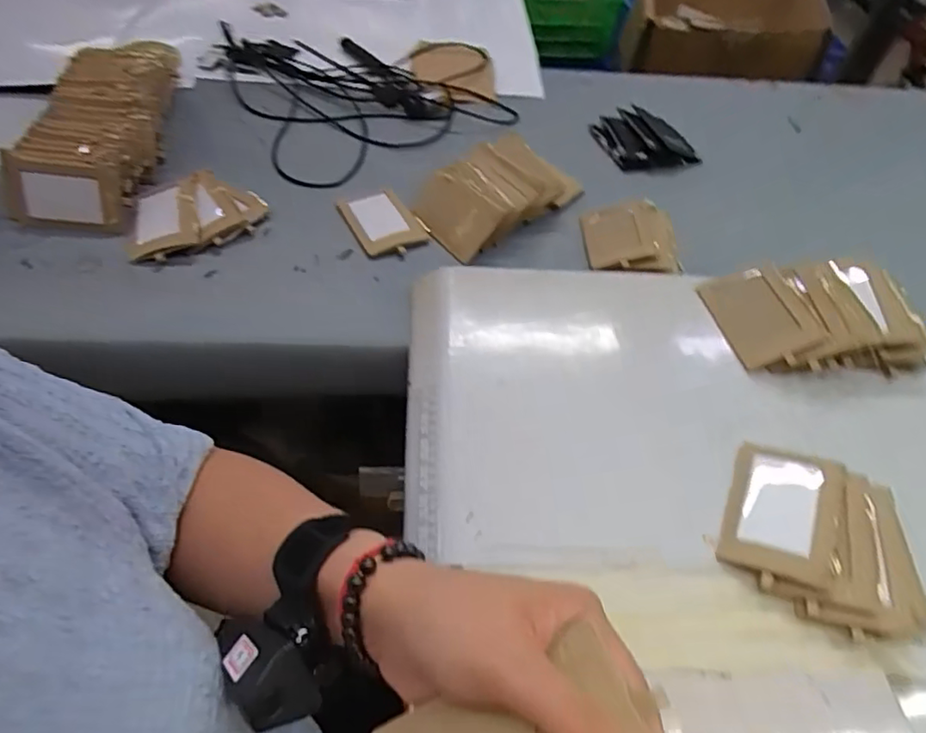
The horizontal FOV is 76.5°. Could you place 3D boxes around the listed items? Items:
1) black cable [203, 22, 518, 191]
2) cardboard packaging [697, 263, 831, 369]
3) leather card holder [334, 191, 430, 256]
[{"bbox_3d":[-0.137,-0.411,0.851,0.377,0.051,0.353,-26,59,-22],"label":"black cable"},{"bbox_3d":[0.282,-0.052,0.564,0.075,0.011,0.102,-25,59,10],"label":"cardboard packaging"},{"bbox_3d":[-0.095,-0.170,0.683,0.073,0.014,0.095,-24,58,-21],"label":"leather card holder"}]

